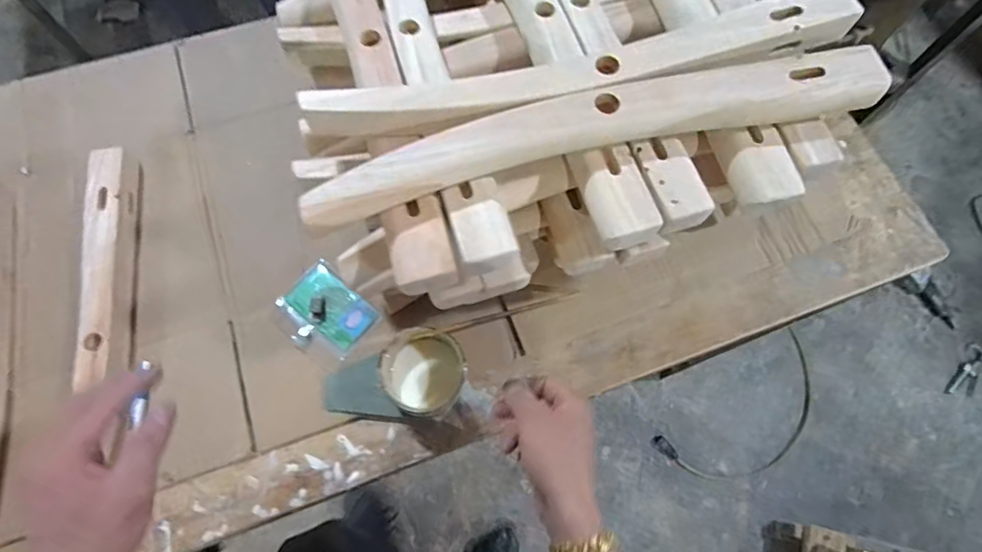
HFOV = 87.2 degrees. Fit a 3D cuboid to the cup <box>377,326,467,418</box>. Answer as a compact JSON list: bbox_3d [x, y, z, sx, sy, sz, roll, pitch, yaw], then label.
[{"bbox_3d":[-0.063,0.097,0.499,0.078,0.062,0.073,1,70,-1],"label":"cup"}]

